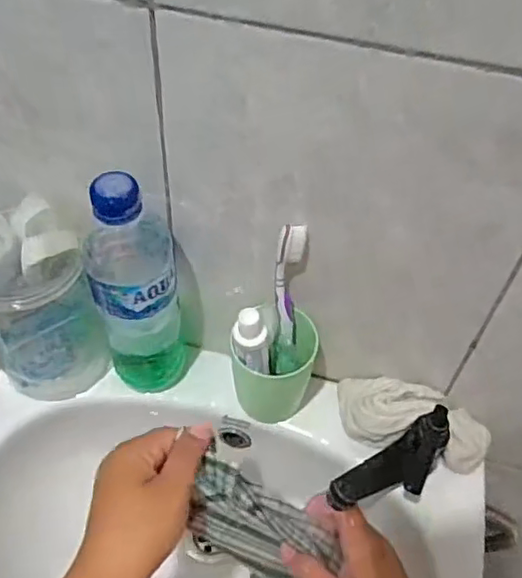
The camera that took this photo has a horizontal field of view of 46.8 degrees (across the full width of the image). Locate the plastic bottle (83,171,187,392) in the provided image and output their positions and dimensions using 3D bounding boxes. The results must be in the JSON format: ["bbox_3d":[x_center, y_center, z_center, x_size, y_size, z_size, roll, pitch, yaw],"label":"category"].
[{"bbox_3d":[-0.095,0.004,0.473,0.073,0.218,0.061,-11,52,-12],"label":"plastic bottle"}]

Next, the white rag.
[{"bbox_3d":[0.131,0.110,0.514,0.136,0.053,0.065,15,51,9],"label":"white rag"}]

